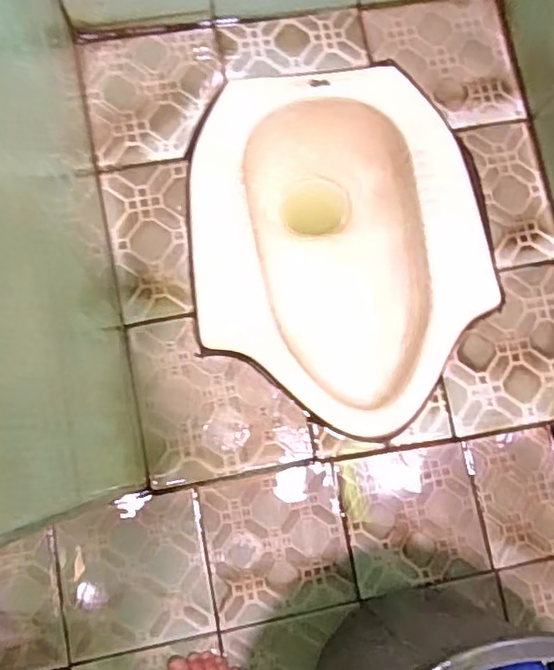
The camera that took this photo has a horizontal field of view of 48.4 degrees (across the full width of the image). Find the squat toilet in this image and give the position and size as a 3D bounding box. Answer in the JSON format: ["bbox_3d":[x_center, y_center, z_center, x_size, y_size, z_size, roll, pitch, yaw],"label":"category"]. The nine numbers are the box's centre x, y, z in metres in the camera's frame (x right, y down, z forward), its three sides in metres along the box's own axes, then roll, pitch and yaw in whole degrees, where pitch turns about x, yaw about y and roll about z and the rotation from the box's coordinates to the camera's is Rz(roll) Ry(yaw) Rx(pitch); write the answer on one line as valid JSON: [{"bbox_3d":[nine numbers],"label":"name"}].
[{"bbox_3d":[0.091,-0.111,0.848,0.366,0.122,0.481,-5,80,-6],"label":"squat toilet"}]

